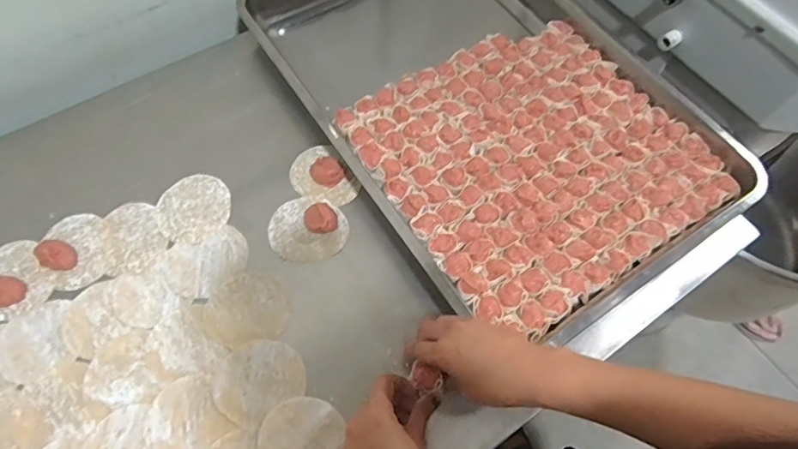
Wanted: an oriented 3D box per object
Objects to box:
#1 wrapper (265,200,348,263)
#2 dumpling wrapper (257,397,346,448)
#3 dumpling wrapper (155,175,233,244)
[{"bbox_3d":[-0.102,0.001,0.556,0.087,0.024,0.076,8,63,1],"label":"wrapper"},{"bbox_3d":[-0.090,0.204,0.467,0.081,0.006,0.081,1,63,-2],"label":"dumpling wrapper"},{"bbox_3d":[-0.234,-0.020,0.572,0.082,0.004,0.084,1,63,-2],"label":"dumpling wrapper"}]

